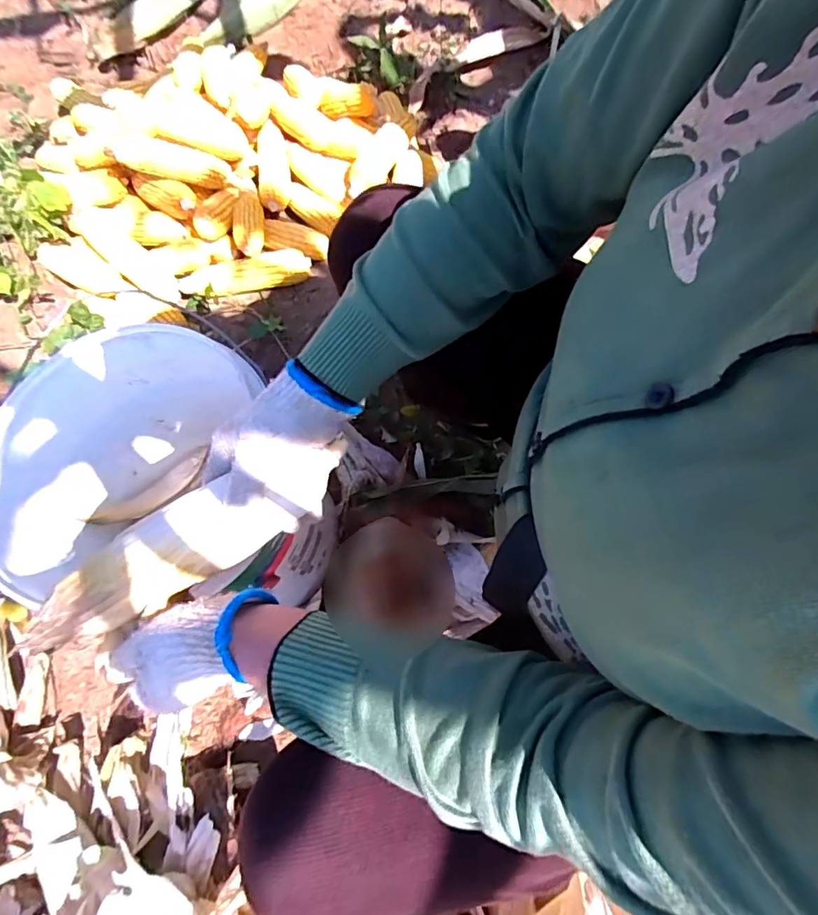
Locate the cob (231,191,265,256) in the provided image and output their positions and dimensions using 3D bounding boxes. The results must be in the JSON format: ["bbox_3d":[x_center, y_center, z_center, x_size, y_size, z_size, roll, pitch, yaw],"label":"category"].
[{"bbox_3d":[-0.270,-0.401,0.879,0.049,0.040,0.132,-10,68,-1],"label":"cob"}]

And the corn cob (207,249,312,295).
[{"bbox_3d":[-0.255,-0.314,0.889,0.174,0.052,0.059,-4,68,1],"label":"corn cob"}]

